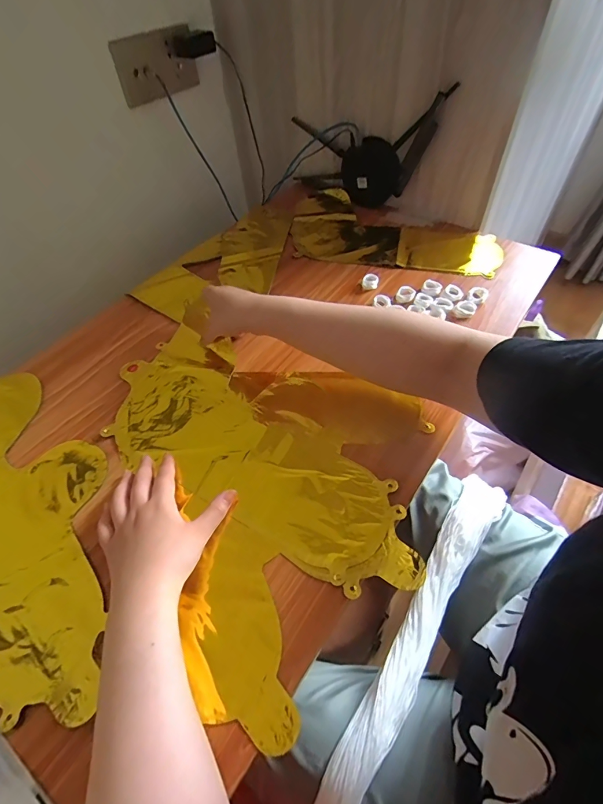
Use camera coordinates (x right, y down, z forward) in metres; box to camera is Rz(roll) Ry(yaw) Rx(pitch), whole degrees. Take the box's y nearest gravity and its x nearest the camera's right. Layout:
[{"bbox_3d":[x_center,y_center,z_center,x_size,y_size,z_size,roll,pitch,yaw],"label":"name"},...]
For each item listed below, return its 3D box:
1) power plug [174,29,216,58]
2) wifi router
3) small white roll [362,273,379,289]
[{"bbox_3d":[-0.199,-0.666,0.707,0.080,0.035,0.020,-19,53,-10],"label":"power plug"},{"bbox_3d":[0.108,-0.476,0.716,0.309,0.172,0.036,25,58,22],"label":"wifi router"},{"bbox_3d":[0.111,-0.195,0.613,0.026,0.019,0.017,6,54,9],"label":"small white roll"}]

